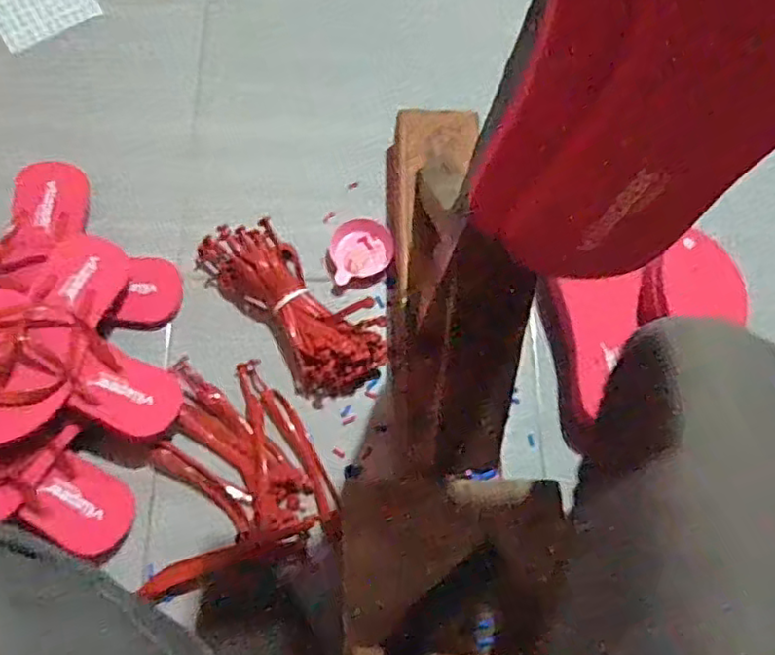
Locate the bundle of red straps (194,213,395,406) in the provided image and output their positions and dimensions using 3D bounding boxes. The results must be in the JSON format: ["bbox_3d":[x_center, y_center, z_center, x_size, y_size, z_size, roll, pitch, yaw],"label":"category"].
[{"bbox_3d":[-0.103,-0.031,0.672,0.106,0.055,0.233,-39,76,-15],"label":"bundle of red straps"}]

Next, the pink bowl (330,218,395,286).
[{"bbox_3d":[-0.032,-0.093,0.724,0.081,0.022,0.074,1,70,-2],"label":"pink bowl"}]

